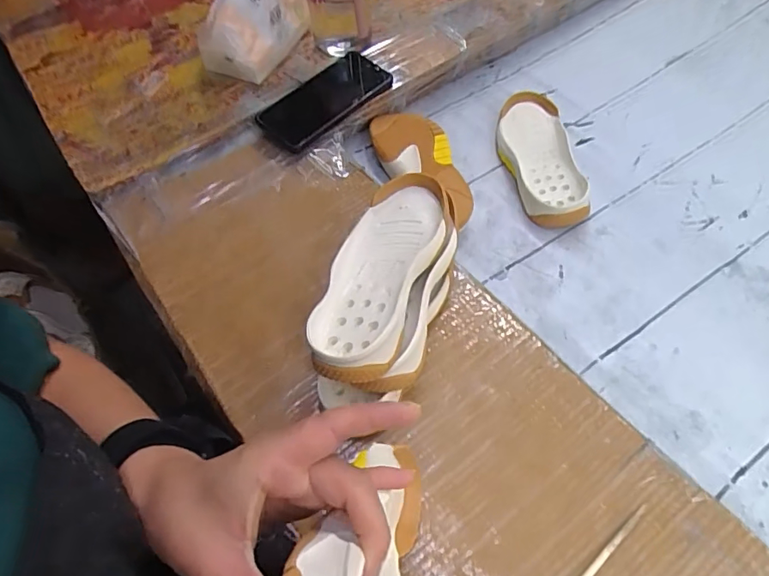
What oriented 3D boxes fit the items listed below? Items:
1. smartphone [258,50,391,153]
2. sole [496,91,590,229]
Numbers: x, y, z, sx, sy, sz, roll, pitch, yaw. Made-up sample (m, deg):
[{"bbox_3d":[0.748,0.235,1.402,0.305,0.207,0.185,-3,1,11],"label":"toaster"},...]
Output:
[{"bbox_3d":[-0.075,-0.234,0.623,0.084,0.016,0.170,37,65,25],"label":"smartphone"},{"bbox_3d":[0.187,-0.168,0.616,0.081,0.030,0.221,-3,57,1],"label":"sole"}]

